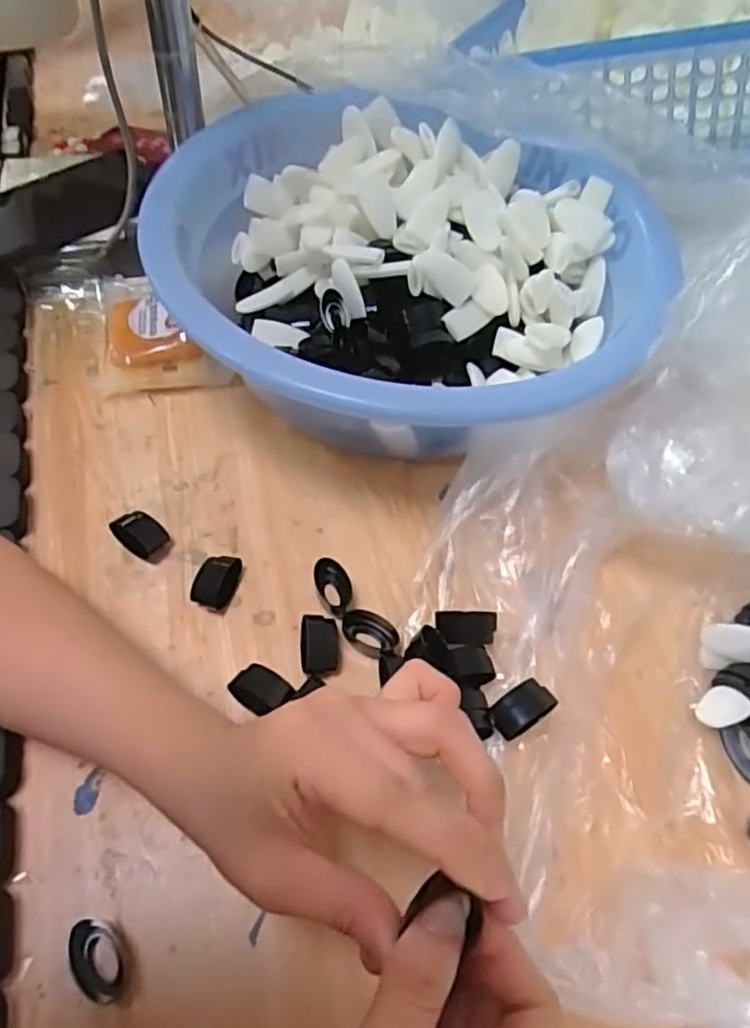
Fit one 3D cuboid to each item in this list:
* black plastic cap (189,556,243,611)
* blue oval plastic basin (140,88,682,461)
[{"bbox_3d":[-0.092,0.040,0.383,0.023,0.014,0.030,15,57,5],"label":"black plastic cap"},{"bbox_3d":[0.023,-0.166,0.470,0.331,0.111,0.345,-24,62,-19],"label":"blue oval plastic basin"}]

